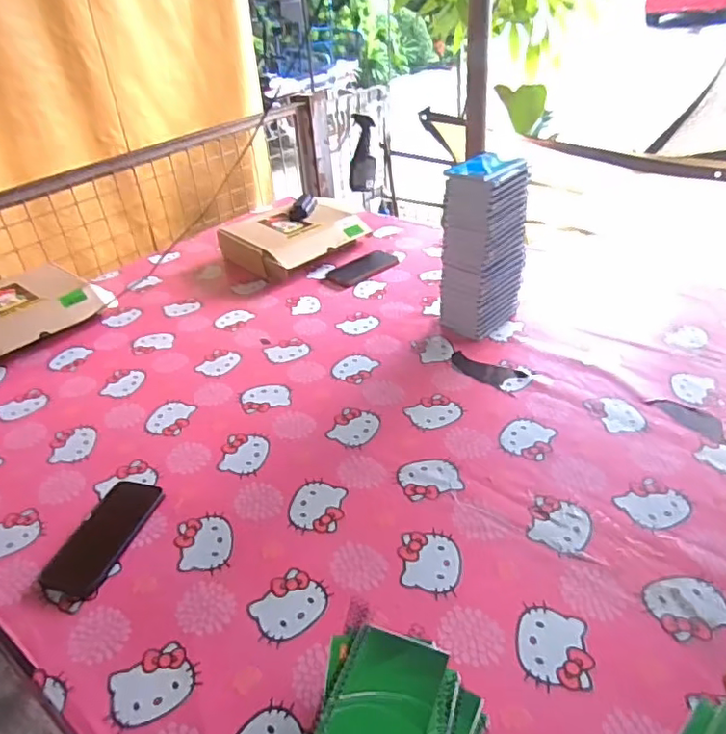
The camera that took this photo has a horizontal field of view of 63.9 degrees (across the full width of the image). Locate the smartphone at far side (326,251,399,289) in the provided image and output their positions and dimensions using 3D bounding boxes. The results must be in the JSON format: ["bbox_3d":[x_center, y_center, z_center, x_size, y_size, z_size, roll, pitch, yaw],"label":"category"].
[{"bbox_3d":[-0.005,-0.223,1.324,0.174,0.010,0.092,-29,42,-29],"label":"smartphone at far side"}]

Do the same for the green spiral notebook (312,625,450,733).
[{"bbox_3d":[0.010,0.276,0.465,0.083,0.009,0.128,11,38,21],"label":"green spiral notebook"}]

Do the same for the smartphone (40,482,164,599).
[{"bbox_3d":[-0.327,0.211,0.738,0.085,0.008,0.166,4,36,13],"label":"smartphone"}]

